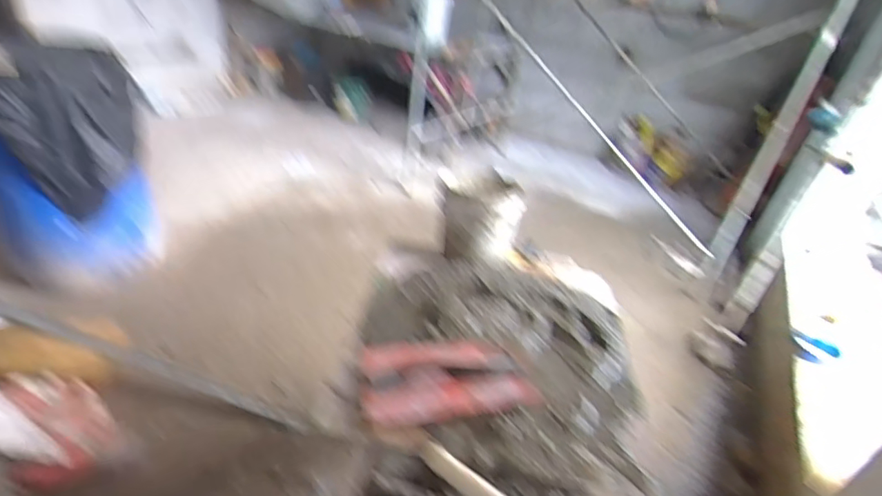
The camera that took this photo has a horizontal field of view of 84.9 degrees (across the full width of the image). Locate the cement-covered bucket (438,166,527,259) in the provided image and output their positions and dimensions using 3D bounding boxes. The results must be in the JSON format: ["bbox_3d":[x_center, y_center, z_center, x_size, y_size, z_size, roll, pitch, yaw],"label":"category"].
[{"bbox_3d":[0.097,-0.093,1.224,0.196,0.165,0.229,4,34,-6],"label":"cement-covered bucket"}]

